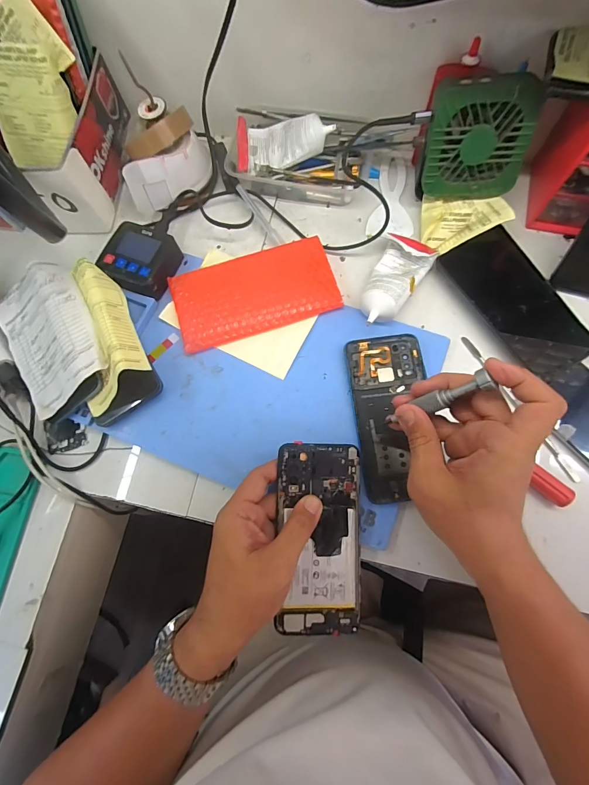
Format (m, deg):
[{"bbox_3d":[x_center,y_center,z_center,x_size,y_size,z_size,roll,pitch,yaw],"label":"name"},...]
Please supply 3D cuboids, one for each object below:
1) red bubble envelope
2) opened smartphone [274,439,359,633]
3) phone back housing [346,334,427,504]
[{"bbox_3d":[-0.043,-0.109,0.389,0.171,0.009,0.091,-17,77,-2],"label":"red bubble envelope"},{"bbox_3d":[0.023,0.124,0.312,0.071,0.011,0.156,-2,82,0],"label":"opened smartphone"},{"bbox_3d":[0.095,0.020,0.349,0.073,0.010,0.162,-5,74,3],"label":"phone back housing"}]

